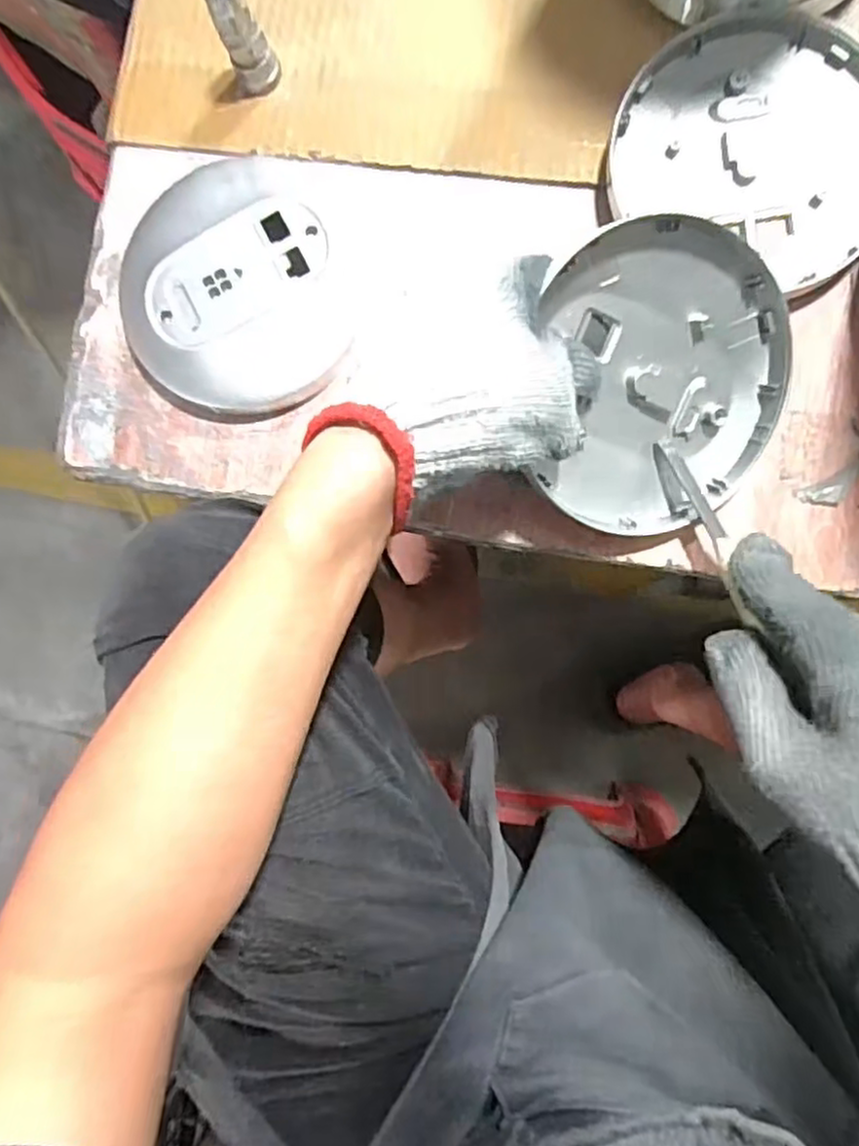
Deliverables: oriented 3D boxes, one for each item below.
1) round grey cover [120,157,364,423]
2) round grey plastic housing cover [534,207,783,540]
[{"bbox_3d":[-0.098,-0.151,0.371,0.123,0.022,0.132,-1,85,6],"label":"round grey cover"},{"bbox_3d":[0.110,-0.088,0.325,0.115,0.020,0.137,-5,108,-12],"label":"round grey plastic housing cover"}]

